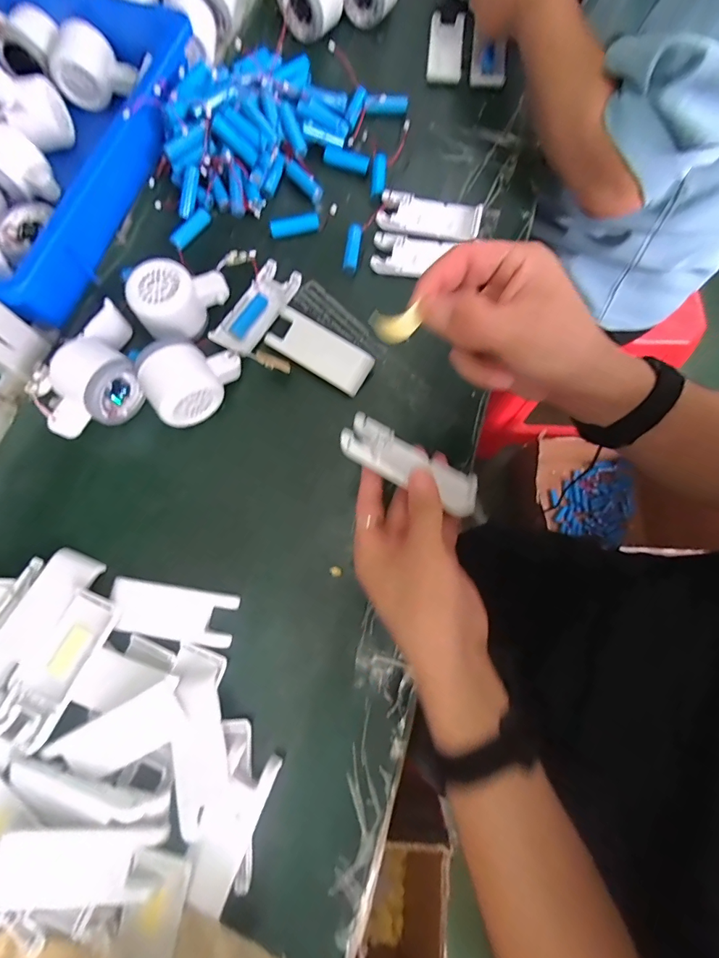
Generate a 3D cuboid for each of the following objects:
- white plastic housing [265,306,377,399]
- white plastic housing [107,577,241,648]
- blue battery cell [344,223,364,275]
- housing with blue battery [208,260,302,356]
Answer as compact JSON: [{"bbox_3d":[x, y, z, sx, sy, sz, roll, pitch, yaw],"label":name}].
[{"bbox_3d":[-0.036,-0.118,0.398,0.100,0.018,0.039,34,77,9],"label":"white plastic housing"},{"bbox_3d":[-0.148,0.105,0.341,0.096,0.017,0.040,9,74,2],"label":"white plastic housing"},{"bbox_3d":[-0.007,-0.233,0.435,0.016,0.014,0.051,8,74,2],"label":"blue battery cell"},{"bbox_3d":[-0.097,-0.163,0.413,0.047,0.016,0.106,26,76,7],"label":"housing with blue battery"}]

